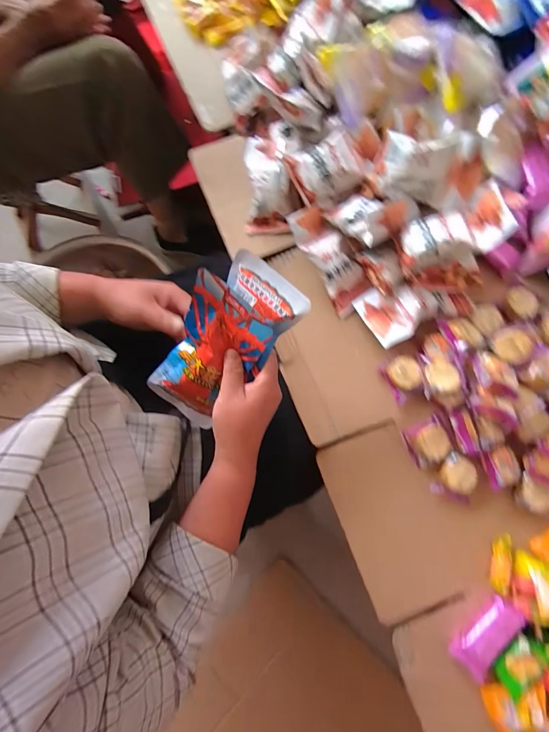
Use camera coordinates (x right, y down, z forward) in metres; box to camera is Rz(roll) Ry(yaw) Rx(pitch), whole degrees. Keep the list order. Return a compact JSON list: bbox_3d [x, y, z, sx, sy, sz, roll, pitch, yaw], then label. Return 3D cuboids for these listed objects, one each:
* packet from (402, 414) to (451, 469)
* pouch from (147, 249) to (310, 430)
[{"bbox_3d":[0.197,0.097,0.442,0.049,0.019,0.050,-27,78,-6],"label":"packet"},{"bbox_3d":[-0.070,-0.019,0.389,0.096,0.051,0.220,50,119,11],"label":"pouch"}]

